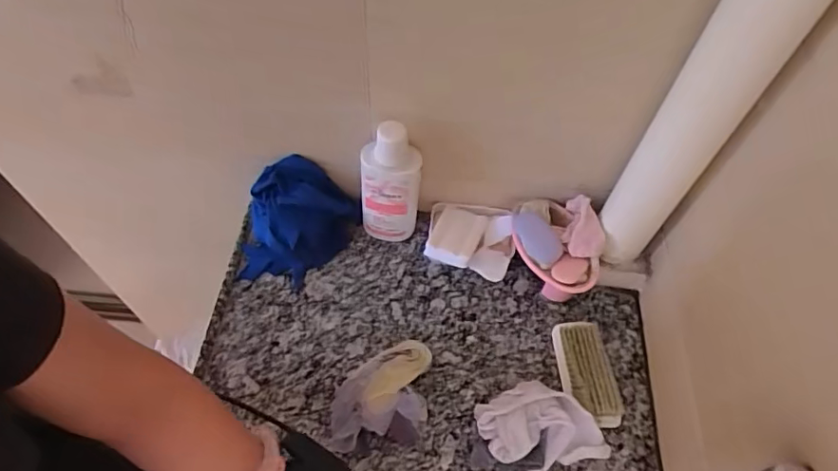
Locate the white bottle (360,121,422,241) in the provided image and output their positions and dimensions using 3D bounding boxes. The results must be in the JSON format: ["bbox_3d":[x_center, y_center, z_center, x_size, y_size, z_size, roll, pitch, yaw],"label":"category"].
[{"bbox_3d":[-0.038,-0.063,0.730,0.077,0.213,0.043,8,56,3],"label":"white bottle"}]

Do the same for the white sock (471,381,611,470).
[{"bbox_3d":[0.138,0.233,0.641,0.146,0.061,0.101,-14,57,-11],"label":"white sock"}]

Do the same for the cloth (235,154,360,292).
[{"bbox_3d":[-0.175,-0.021,0.753,0.123,0.118,0.161,25,58,14],"label":"cloth"}]

